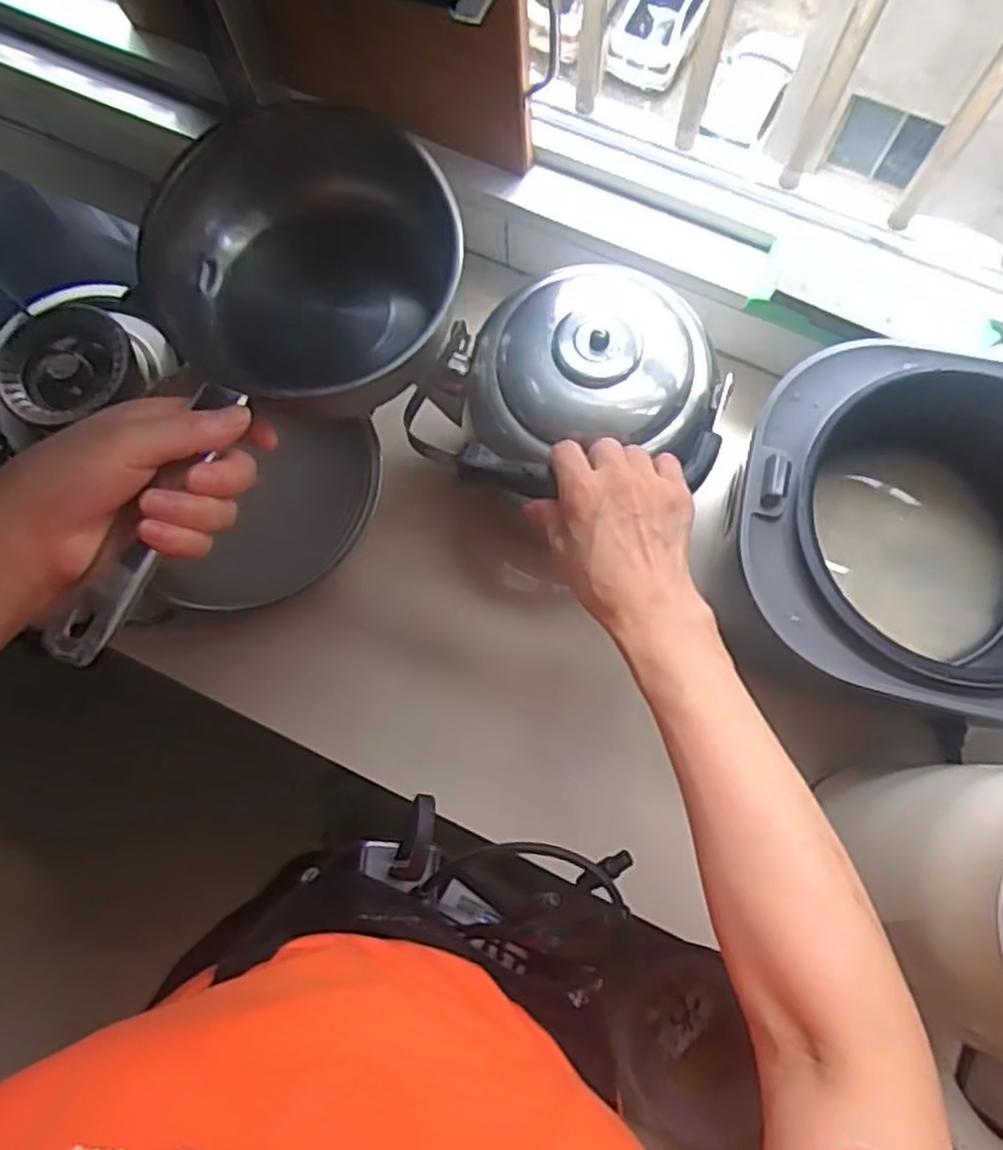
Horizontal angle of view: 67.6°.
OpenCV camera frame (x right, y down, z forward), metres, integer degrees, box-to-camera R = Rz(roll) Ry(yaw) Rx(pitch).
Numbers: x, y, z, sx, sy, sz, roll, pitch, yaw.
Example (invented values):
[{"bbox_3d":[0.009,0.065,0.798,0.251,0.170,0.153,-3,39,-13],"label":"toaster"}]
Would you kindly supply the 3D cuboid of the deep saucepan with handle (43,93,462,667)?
[{"bbox_3d":[-0.131,-0.093,0.371,0.140,0.088,0.285,28,70,8],"label":"deep saucepan with handle"}]

